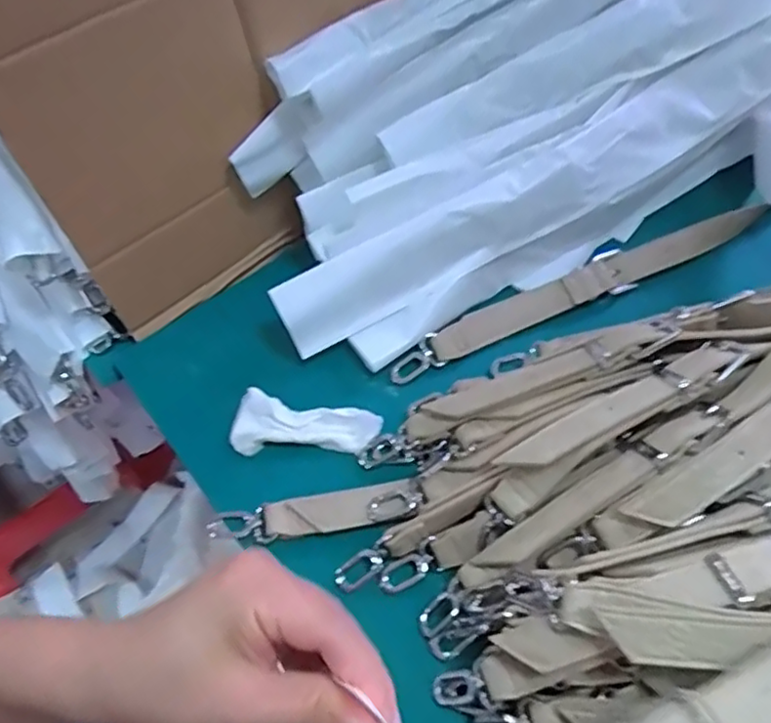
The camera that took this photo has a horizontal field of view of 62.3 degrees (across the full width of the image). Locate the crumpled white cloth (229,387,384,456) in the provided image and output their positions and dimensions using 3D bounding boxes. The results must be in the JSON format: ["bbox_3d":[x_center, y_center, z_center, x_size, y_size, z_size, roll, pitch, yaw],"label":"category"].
[{"bbox_3d":[-0.053,0.045,0.428,0.095,0.015,0.039,7,59,5],"label":"crumpled white cloth"}]

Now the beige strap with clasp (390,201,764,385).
[{"bbox_3d":[0.155,-0.060,0.487,0.329,0.018,0.036,-24,61,-14],"label":"beige strap with clasp"}]

